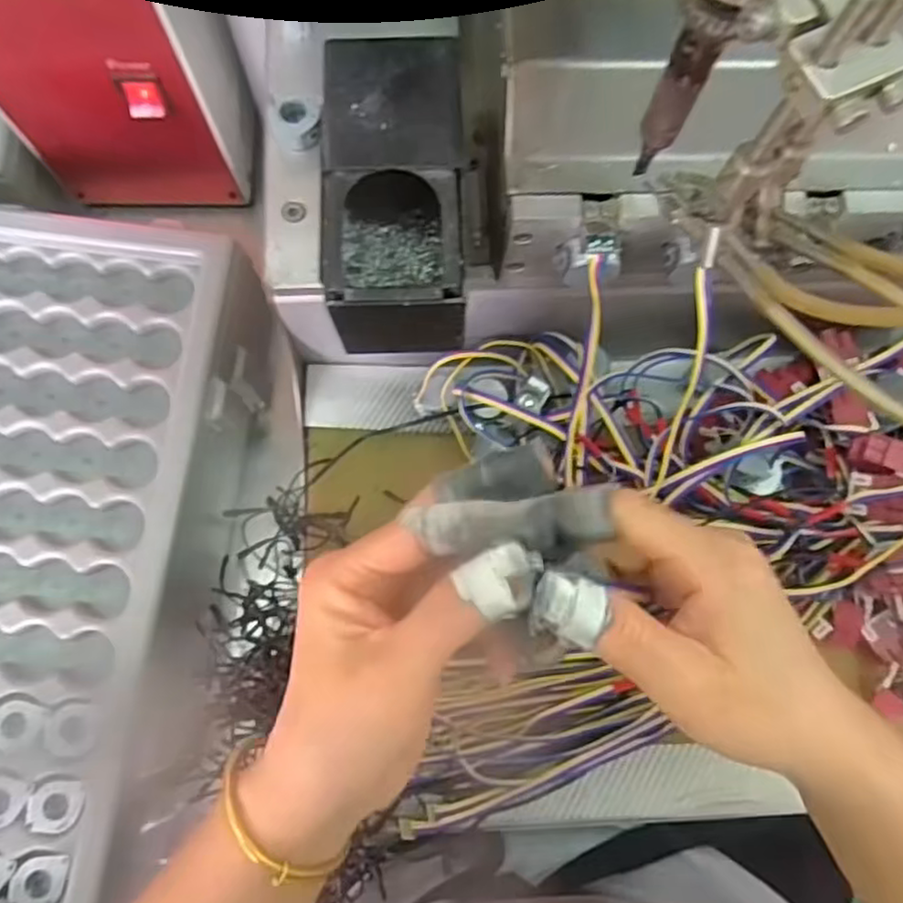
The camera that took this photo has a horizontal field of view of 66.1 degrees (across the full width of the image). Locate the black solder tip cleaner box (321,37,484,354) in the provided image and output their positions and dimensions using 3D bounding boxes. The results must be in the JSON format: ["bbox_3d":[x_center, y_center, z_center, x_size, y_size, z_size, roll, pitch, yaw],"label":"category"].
[{"bbox_3d":[-0.020,-0.102,0.296,0.065,0.066,0.114,2,78,-1],"label":"black solder tip cleaner box"}]

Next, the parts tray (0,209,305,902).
[{"bbox_3d":[-0.277,0.062,0.424,0.324,0.128,0.392,7,75,1],"label":"parts tray"}]

